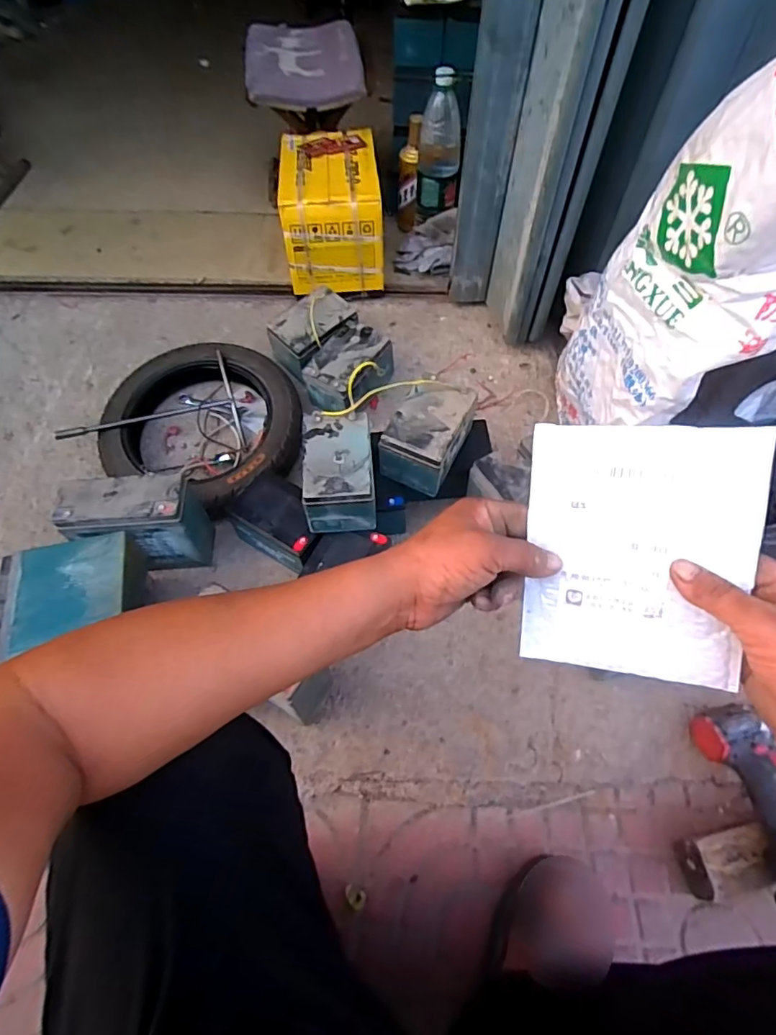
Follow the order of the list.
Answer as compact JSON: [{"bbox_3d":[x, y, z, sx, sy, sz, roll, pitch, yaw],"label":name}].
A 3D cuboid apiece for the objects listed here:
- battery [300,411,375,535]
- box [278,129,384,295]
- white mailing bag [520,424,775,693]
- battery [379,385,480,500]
[{"bbox_3d":[-0.070,-0.066,0.779,0.097,0.089,0.146,-3,56,-1],"label":"battery"},{"bbox_3d":[-0.117,-0.646,1.110,0.186,0.162,0.314,-5,56,-3],"label":"box"},{"bbox_3d":[0.175,0.026,0.376,0.144,0.178,0.009,5,11,21],"label":"white mailing bag"},{"bbox_3d":[0.063,-0.127,0.818,0.102,0.096,0.149,25,60,16],"label":"battery"}]

